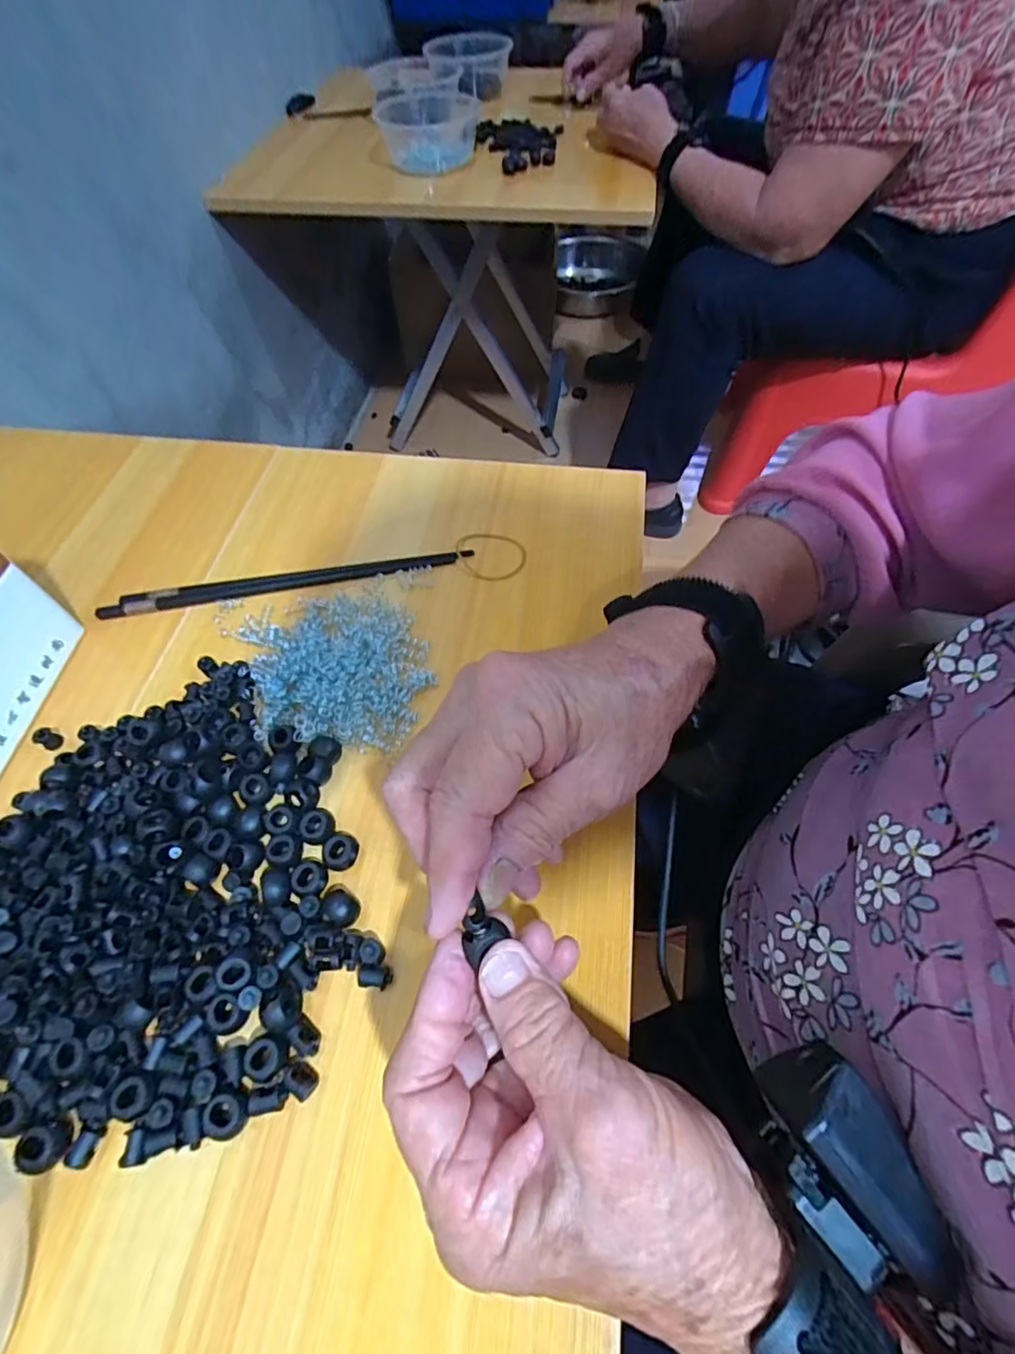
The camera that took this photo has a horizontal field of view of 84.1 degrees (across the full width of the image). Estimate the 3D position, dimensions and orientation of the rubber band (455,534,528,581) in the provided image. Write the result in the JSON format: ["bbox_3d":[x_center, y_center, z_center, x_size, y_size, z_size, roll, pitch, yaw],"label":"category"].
[{"bbox_3d":[-0.013,-0.085,0.395,0.052,0.004,0.042,15,59,11],"label":"rubber band"}]

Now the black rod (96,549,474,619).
[{"bbox_3d":[-0.148,-0.066,0.383,0.244,0.006,0.014,-10,58,-4],"label":"black rod"}]

